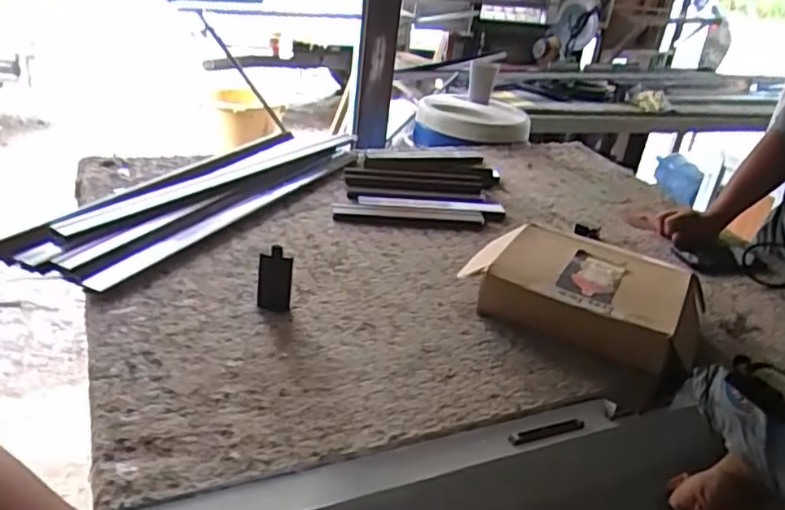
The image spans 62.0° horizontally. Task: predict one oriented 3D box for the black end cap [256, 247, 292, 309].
[{"bbox_3d":[-0.163,0.031,0.906,0.045,0.087,0.022,6,28,-1],"label":"black end cap"}]

